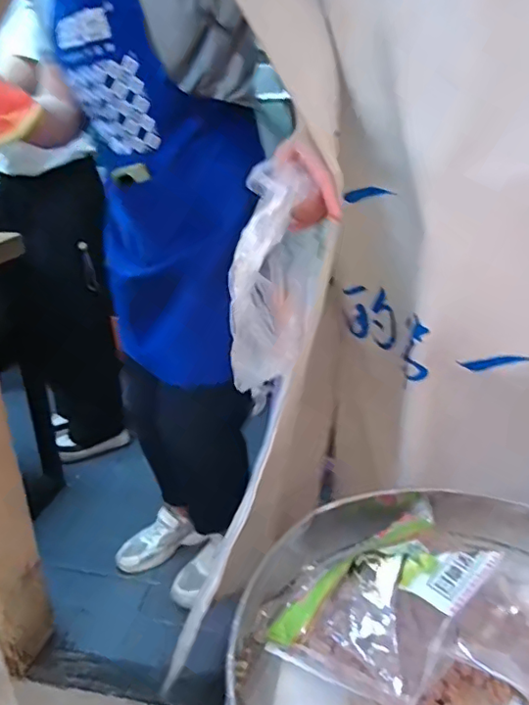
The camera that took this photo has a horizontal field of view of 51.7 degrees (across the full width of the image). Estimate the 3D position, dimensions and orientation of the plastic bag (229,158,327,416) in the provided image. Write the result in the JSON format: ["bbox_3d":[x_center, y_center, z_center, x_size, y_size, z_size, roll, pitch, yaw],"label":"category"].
[{"bbox_3d":[0.019,-0.089,0.640,0.044,0.246,0.210,9,26,20],"label":"plastic bag"}]

